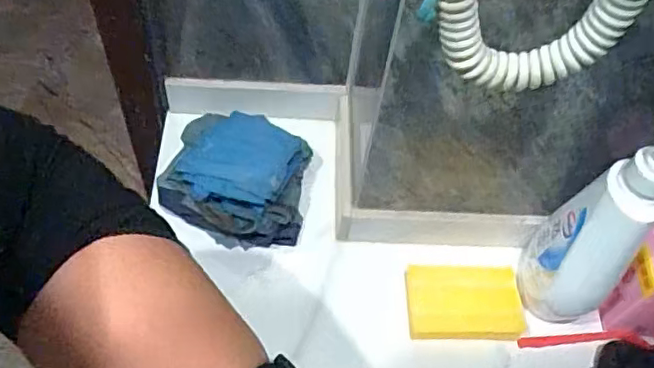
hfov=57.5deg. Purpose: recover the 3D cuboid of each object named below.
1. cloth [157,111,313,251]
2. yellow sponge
[{"bbox_3d":[-0.090,-0.011,0.609,0.142,0.069,0.126,16,55,6],"label":"cloth"},{"bbox_3d":[0.131,0.117,0.581,0.109,0.032,0.068,2,55,-5],"label":"yellow sponge"}]

